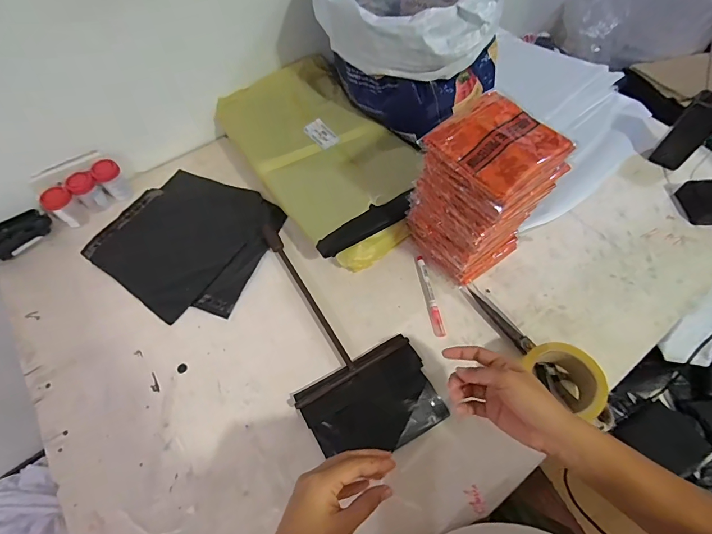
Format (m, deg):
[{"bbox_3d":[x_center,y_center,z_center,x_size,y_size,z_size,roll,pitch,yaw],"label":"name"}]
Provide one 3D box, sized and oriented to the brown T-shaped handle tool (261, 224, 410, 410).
[{"bbox_3d":[-0.074,0.042,0.598,0.176,0.020,0.298,-27,62,-15],"label":"brown T-shaped handle tool"}]

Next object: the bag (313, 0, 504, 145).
[{"bbox_3d":[0.096,-0.425,0.667,0.291,0.240,0.316,0,60,1],"label":"bag"}]

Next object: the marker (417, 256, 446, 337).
[{"bbox_3d":[0.116,0.043,0.600,0.015,0.008,0.143,-8,59,-4],"label":"marker"}]

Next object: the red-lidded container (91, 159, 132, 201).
[{"bbox_3d":[-0.445,-0.162,0.696,0.041,0.071,0.038,-8,59,-4],"label":"red-lidded container"}]

